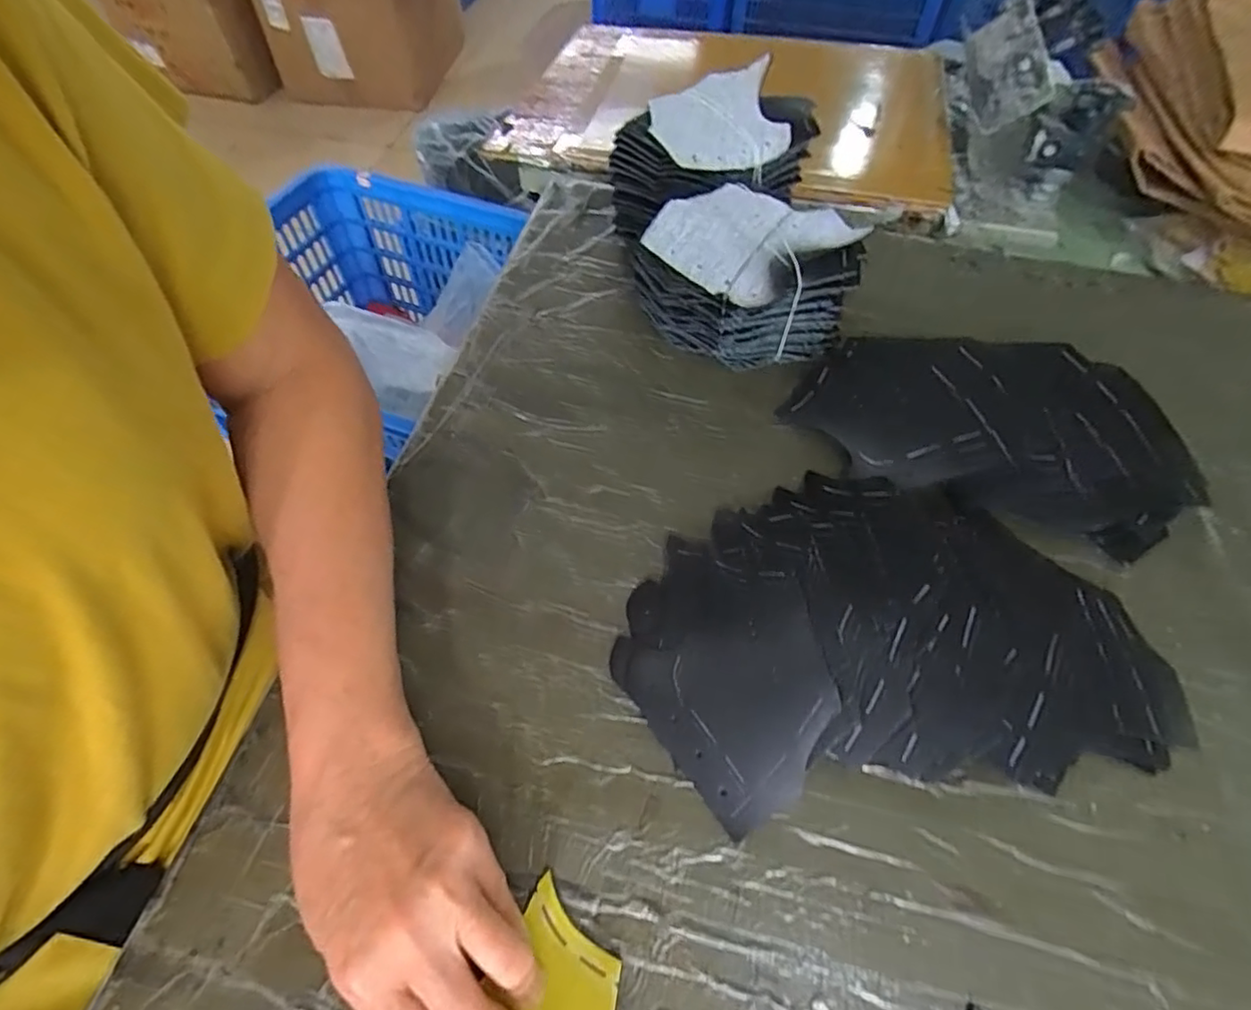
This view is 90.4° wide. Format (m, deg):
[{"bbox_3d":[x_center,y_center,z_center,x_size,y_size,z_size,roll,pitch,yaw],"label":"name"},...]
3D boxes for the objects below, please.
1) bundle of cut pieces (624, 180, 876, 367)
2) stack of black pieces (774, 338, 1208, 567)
[{"bbox_3d":[0.086,-0.163,0.460,0.150,0.094,0.096,25,61,13],"label":"bundle of cut pieces"},{"bbox_3d":[0.251,-0.063,0.432,0.260,0.053,0.153,12,58,5],"label":"stack of black pieces"}]

